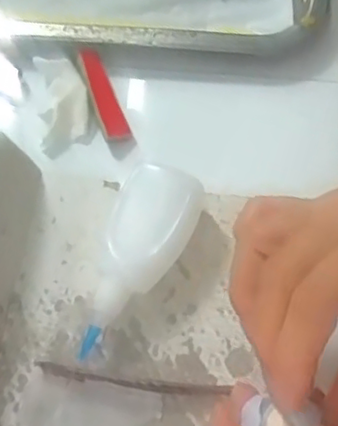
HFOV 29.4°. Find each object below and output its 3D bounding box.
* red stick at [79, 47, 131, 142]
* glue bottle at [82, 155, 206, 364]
[{"bbox_3d":[-0.039,-0.070,0.379,0.016,0.004,0.061,-16,73,-30],"label":"red stick"},{"bbox_3d":[-0.018,0.022,0.328,0.046,0.026,0.098,20,68,9],"label":"glue bottle"}]

